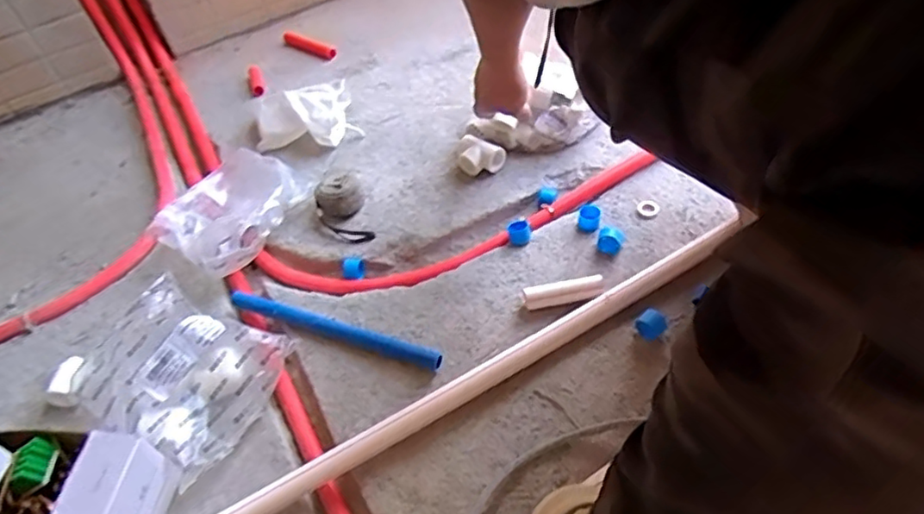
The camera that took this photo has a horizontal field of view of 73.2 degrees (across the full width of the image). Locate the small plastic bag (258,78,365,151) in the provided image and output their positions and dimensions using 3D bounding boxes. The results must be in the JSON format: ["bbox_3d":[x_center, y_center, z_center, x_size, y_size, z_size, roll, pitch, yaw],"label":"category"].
[{"bbox_3d":[-0.253,-0.232,0.998,0.159,0.069,0.115,-8,48,1],"label":"small plastic bag"}]

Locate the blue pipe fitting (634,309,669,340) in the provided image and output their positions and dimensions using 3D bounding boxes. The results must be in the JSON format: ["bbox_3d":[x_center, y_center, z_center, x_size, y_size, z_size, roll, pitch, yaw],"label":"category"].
[{"bbox_3d":[0.207,0.076,0.679,0.032,0.025,0.027,-33,52,-20],"label":"blue pipe fitting"}]

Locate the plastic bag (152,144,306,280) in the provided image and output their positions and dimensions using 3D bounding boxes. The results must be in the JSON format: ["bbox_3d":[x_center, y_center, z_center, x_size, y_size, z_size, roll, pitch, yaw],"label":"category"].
[{"bbox_3d":[-0.317,-0.064,0.849,0.156,0.070,0.198,17,53,22],"label":"plastic bag"}]

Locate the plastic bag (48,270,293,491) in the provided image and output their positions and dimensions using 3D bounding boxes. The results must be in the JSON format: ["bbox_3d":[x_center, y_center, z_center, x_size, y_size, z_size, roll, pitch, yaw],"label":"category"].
[{"bbox_3d":[-0.316,0.121,0.681,0.221,0.082,0.173,24,56,26],"label":"plastic bag"}]

